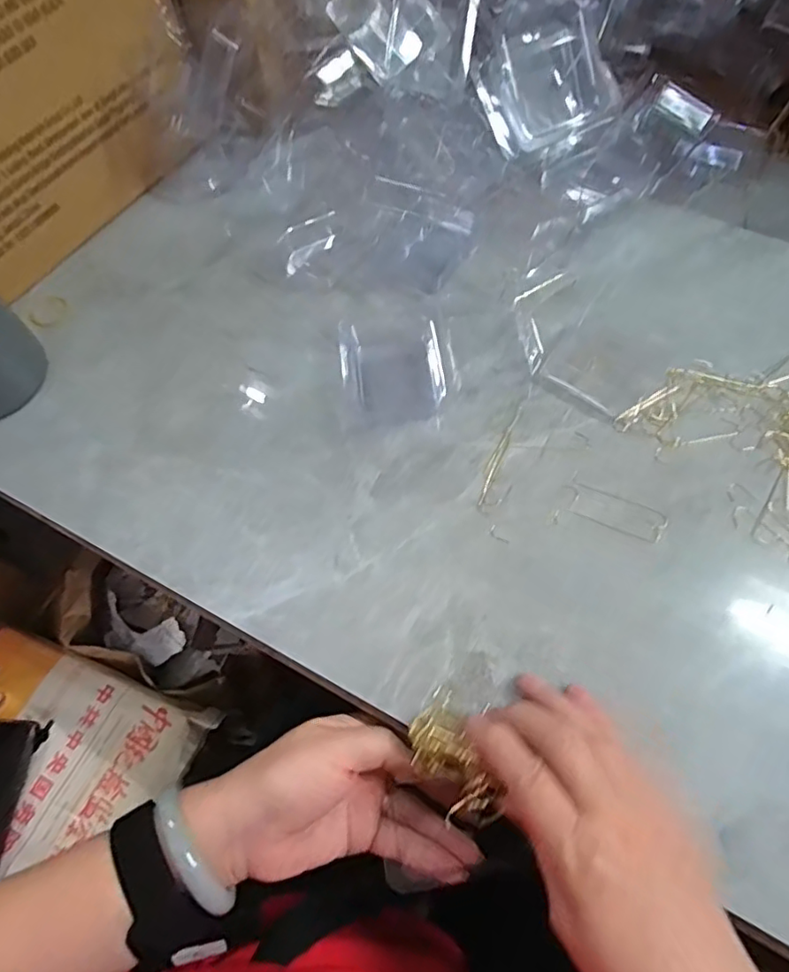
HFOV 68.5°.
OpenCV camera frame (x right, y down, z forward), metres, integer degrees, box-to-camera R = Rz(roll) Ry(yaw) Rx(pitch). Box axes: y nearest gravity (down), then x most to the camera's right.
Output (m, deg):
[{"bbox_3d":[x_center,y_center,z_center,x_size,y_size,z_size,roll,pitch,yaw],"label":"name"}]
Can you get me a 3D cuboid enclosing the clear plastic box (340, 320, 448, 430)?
[{"bbox_3d":[-0.001,-0.083,0.413,0.073,0.021,0.082,-2,63,1],"label":"clear plastic box"}]

